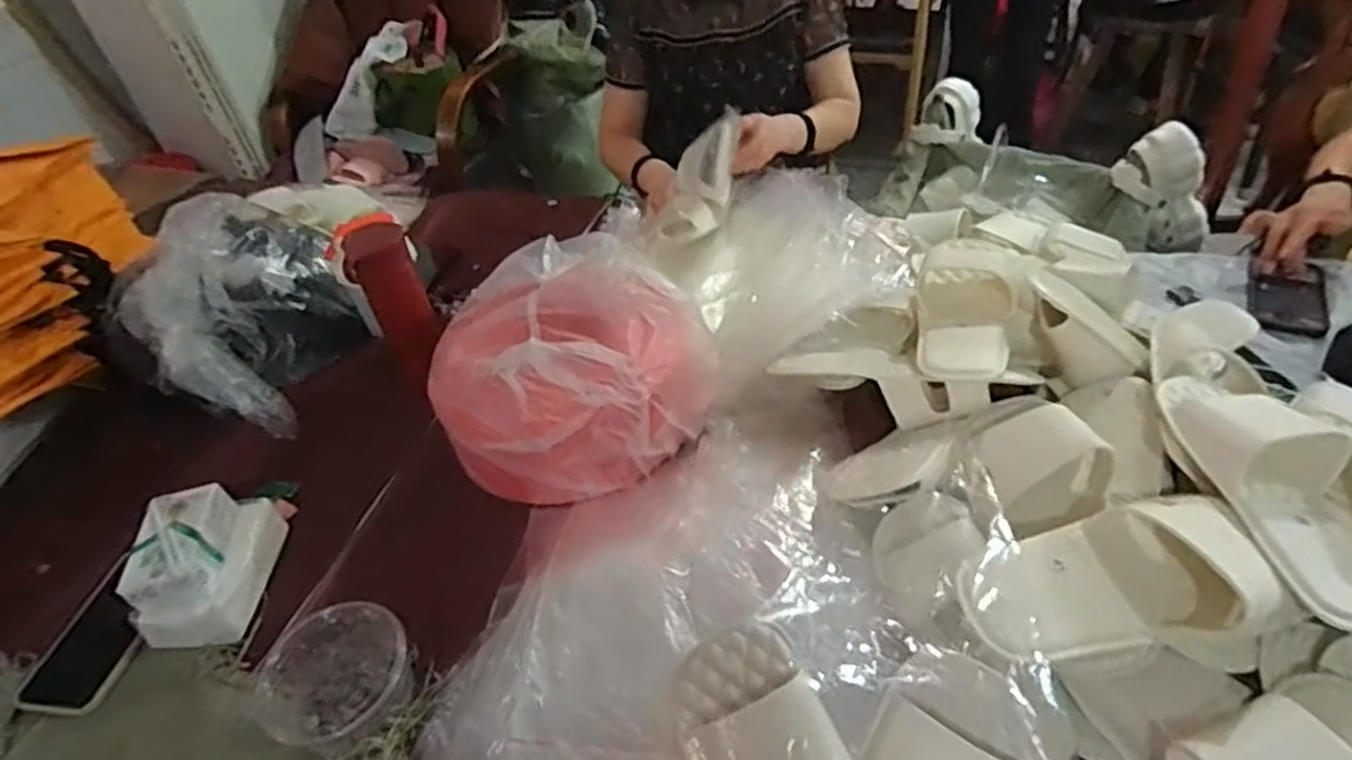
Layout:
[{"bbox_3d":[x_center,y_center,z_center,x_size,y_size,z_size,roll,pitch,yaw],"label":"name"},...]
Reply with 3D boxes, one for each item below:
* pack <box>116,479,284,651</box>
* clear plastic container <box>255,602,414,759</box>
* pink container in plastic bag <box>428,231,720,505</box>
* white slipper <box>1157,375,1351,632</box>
[{"bbox_3d":[-0.460,0.177,0.688,0.092,0.080,0.140,-10,43,-4],"label":"pack"},{"bbox_3d":[-0.281,0.252,0.590,0.119,0.063,0.110,14,47,21],"label":"clear plastic container"},{"bbox_3d":[-0.111,-0.035,0.773,0.288,0.175,0.303,-6,43,0],"label":"pink container in plastic bag"},{"bbox_3d":[0.476,0.078,0.552,0.101,0.056,0.230,-10,56,-4],"label":"white slipper"}]

